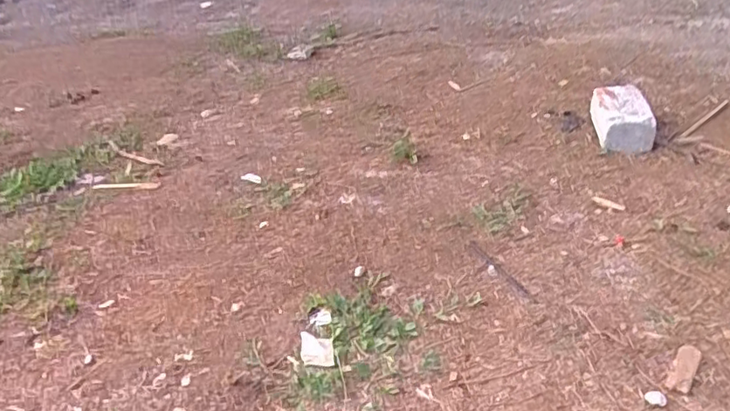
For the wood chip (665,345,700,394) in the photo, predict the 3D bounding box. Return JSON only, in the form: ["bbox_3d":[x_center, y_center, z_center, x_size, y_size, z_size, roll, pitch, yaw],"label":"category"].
[{"bbox_3d":[0.392,0.198,0.712,0.025,0.005,0.090,16,39,33],"label":"wood chip"}]

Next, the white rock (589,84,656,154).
[{"bbox_3d":[0.557,-0.195,1.261,0.111,0.074,0.193,-1,32,10],"label":"white rock"}]

